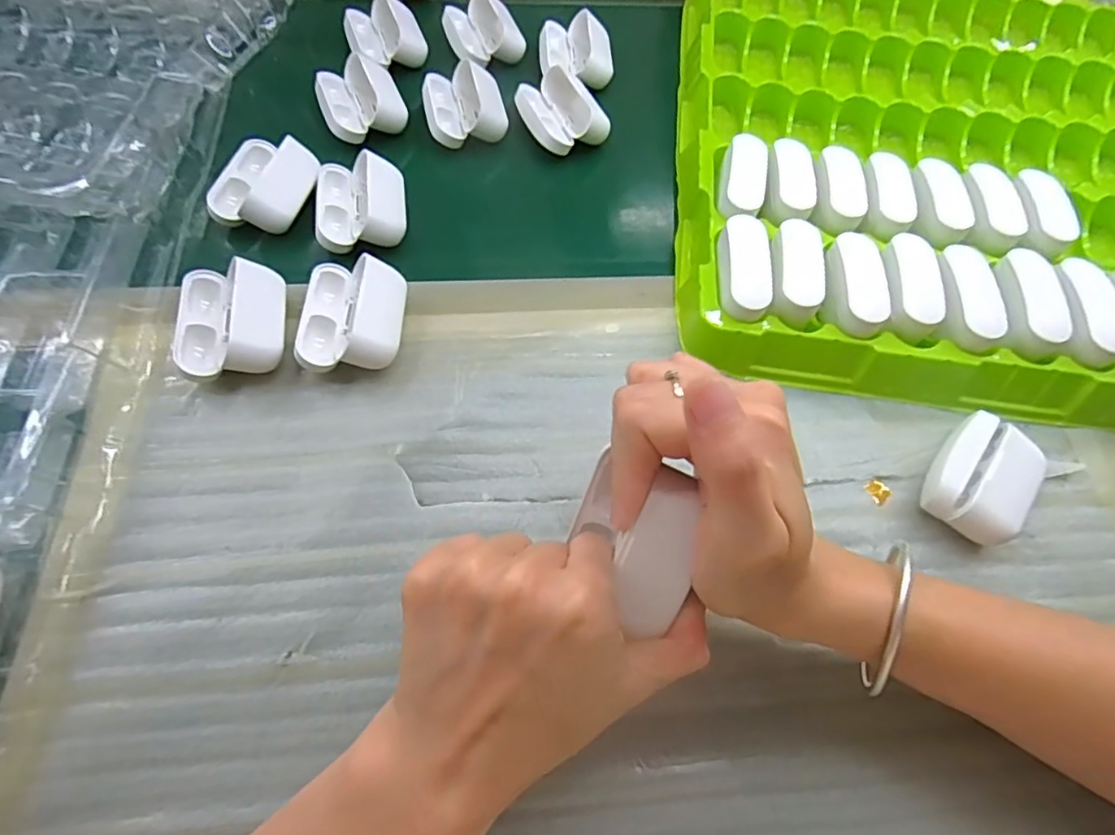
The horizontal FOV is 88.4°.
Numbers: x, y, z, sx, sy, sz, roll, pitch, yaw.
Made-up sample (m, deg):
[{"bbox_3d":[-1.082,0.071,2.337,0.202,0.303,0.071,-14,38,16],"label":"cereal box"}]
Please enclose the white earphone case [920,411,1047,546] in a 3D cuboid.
[{"bbox_3d":[0.211,0.031,0.286,0.044,0.022,0.061,36,67,13],"label":"white earphone case"}]

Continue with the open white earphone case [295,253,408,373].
[{"bbox_3d":[-0.109,-0.056,0.308,0.051,0.027,0.065,0,64,-4],"label":"open white earphone case"}]

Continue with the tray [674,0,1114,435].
[{"bbox_3d":[0.382,-0.176,0.388,0.589,0.039,0.410,8,64,0],"label":"tray"}]

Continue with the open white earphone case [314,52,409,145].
[{"bbox_3d":[-0.136,-0.221,0.397,0.053,0.026,0.065,-20,67,-13],"label":"open white earphone case"}]

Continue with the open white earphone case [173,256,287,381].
[{"bbox_3d":[-0.172,-0.052,0.304,0.050,0.028,0.065,-7,65,-7],"label":"open white earphone case"}]

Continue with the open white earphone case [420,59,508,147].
[{"bbox_3d":[-0.066,-0.219,0.401,0.053,0.027,0.060,-15,66,-11],"label":"open white earphone case"}]

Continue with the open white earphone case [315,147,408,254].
[{"bbox_3d":[-0.122,-0.134,0.357,0.053,0.030,0.066,-9,65,-8],"label":"open white earphone case"}]

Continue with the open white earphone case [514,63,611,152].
[{"bbox_3d":[0.001,-0.216,0.404,0.051,0.025,0.063,-27,69,-16],"label":"open white earphone case"}]

